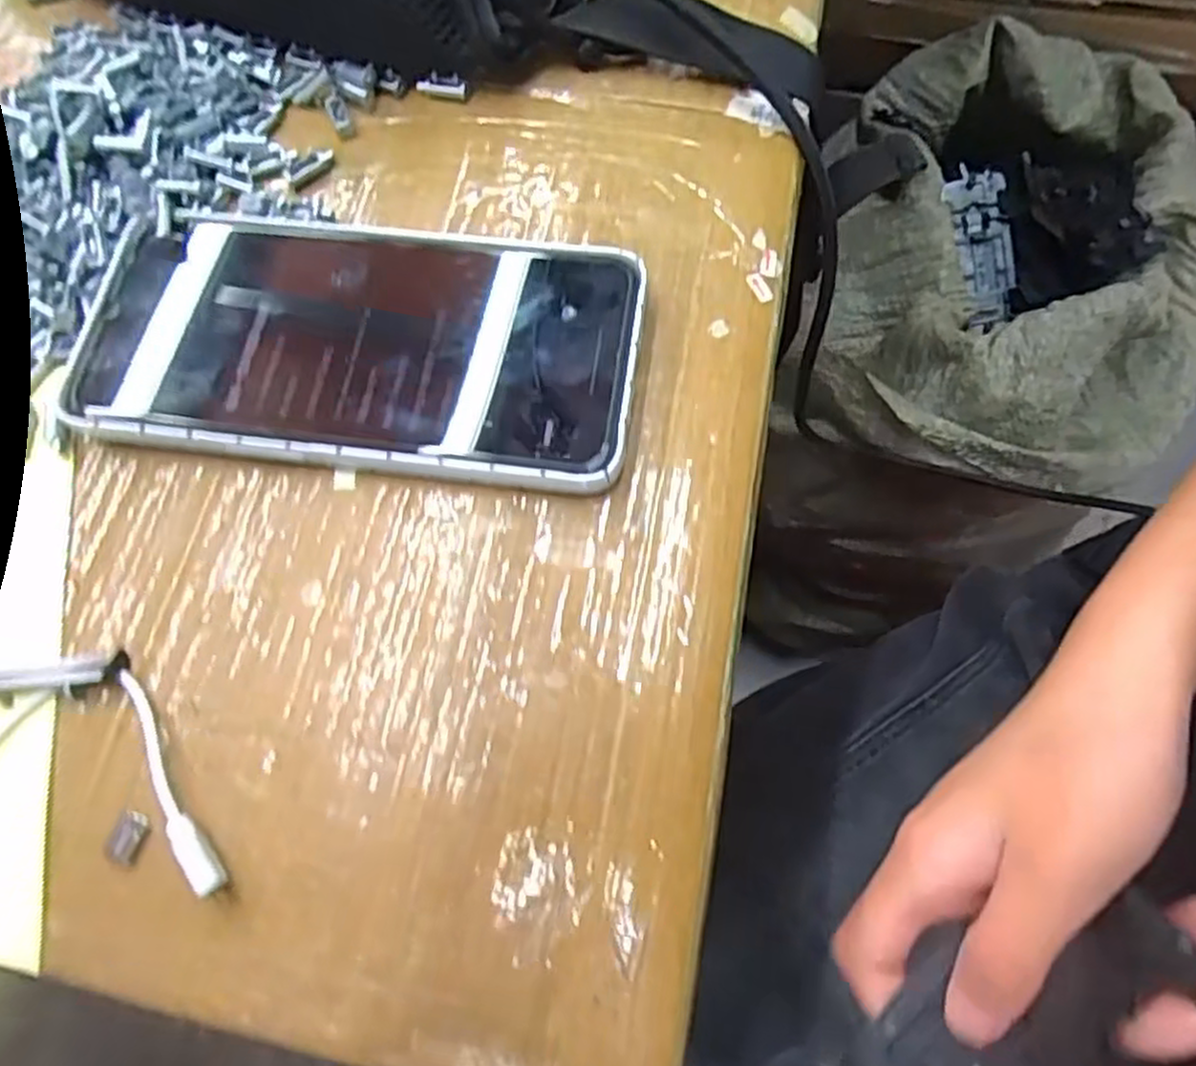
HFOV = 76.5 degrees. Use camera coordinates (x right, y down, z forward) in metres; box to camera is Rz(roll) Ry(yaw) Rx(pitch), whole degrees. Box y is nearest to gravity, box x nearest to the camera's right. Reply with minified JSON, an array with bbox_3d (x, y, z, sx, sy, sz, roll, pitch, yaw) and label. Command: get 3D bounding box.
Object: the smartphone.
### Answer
[{"bbox_3d":[-0.070,-0.057,0.225,0.161,0.014,0.079,6,69,6],"label":"smartphone"}]

